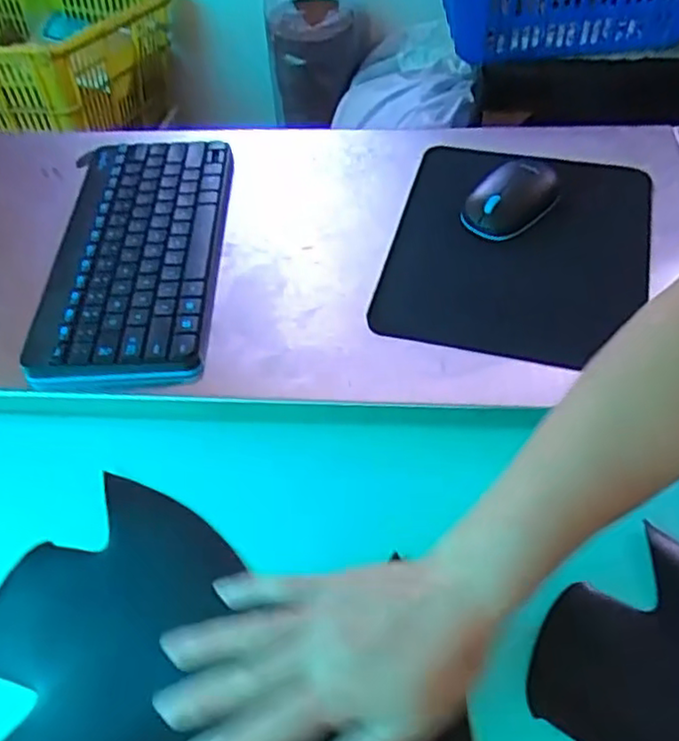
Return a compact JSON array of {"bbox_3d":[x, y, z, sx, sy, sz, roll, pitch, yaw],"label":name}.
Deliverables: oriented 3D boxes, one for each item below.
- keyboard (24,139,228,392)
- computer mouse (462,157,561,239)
[{"bbox_3d":[-0.175,-0.109,0.588,0.143,0.024,0.287,-5,52,-2],"label":"keyboard"},{"bbox_3d":[0.154,-0.153,0.587,0.101,0.032,0.055,-30,56,-17],"label":"computer mouse"}]

